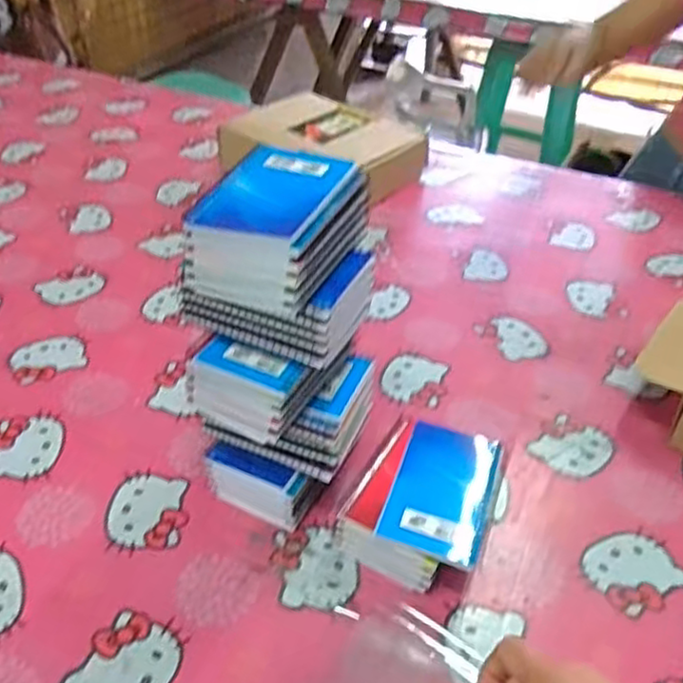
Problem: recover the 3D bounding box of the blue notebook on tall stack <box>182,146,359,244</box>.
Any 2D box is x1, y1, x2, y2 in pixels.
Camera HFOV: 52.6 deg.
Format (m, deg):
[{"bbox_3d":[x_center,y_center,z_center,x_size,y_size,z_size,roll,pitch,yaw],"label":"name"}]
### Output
[{"bbox_3d":[-0.047,-0.113,0.509,0.085,0.009,0.127,14,41,16],"label":"blue notebook on tall stack"}]

